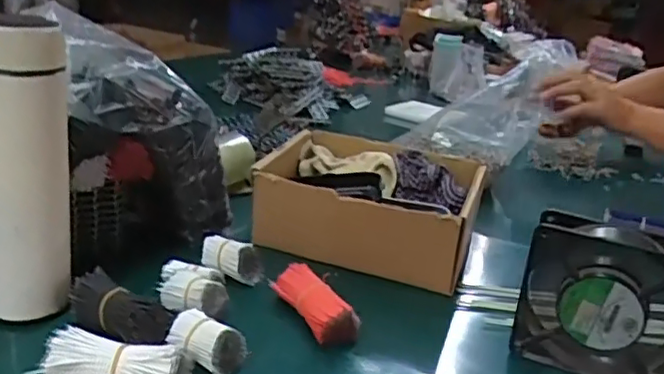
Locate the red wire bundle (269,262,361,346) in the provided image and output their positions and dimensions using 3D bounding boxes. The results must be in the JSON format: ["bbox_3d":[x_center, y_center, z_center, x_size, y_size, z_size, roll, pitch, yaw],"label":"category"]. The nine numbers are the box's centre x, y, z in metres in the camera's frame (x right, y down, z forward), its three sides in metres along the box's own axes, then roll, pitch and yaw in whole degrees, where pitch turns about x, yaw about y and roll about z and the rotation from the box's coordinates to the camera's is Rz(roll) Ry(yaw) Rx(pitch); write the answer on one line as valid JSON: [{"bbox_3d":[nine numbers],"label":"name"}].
[{"bbox_3d":[-0.016,0.100,0.529,0.030,0.032,0.096,-6,24,-32],"label":"red wire bundle"}]

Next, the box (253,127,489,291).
[{"bbox_3d":[0.040,0.016,0.675,0.221,0.088,0.170,13,21,15],"label":"box"}]

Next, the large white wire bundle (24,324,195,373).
[{"bbox_3d":[-0.148,0.123,0.425,0.095,0.035,0.036,7,20,-2],"label":"large white wire bundle"}]

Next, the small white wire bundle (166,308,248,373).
[{"bbox_3d":[-0.094,0.116,0.457,0.055,0.029,0.032,16,22,21],"label":"small white wire bundle"}]

